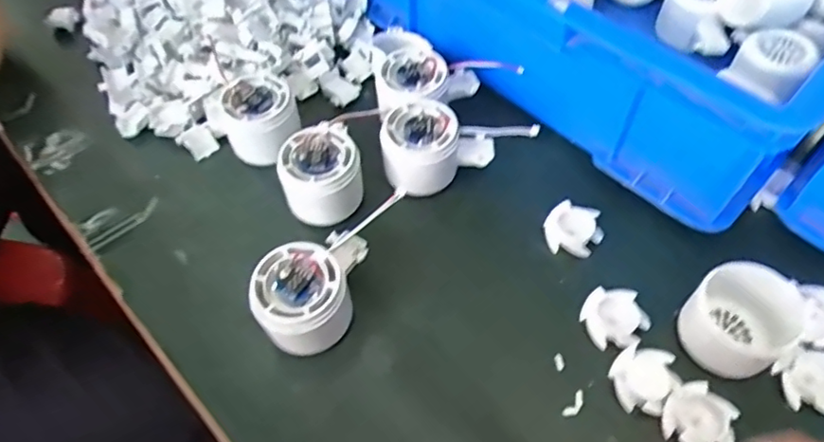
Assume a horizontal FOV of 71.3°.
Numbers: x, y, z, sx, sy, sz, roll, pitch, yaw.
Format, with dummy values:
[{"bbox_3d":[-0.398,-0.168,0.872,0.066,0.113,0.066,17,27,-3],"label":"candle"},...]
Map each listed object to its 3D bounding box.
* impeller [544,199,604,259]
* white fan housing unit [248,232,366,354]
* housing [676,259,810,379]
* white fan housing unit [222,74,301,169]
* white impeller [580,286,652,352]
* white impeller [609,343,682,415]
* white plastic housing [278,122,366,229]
[{"bbox_3d":[0.119,0.007,0.424,0.040,0.012,0.039,22,61,16],"label":"impeller"},{"bbox_3d":[-0.067,0.044,0.378,0.063,0.057,0.081,5,57,6],"label":"white fan housing unit"},{"bbox_3d":[0.206,0.062,0.354,0.064,0.043,0.056,34,65,22],"label":"housing"},{"bbox_3d":[-0.122,-0.082,0.461,0.059,0.050,0.052,-19,58,-10],"label":"white fan housing unit"},{"bbox_3d":[0.135,0.065,0.385,0.037,0.013,0.041,-21,59,-11],"label":"white impeller"},{"bbox_3d":[0.146,0.098,0.362,0.037,0.010,0.043,38,66,23],"label":"white impeller"},{"bbox_3d":[-0.067,-0.035,0.431,0.057,0.049,0.062,-1,57,2],"label":"white plastic housing"}]

